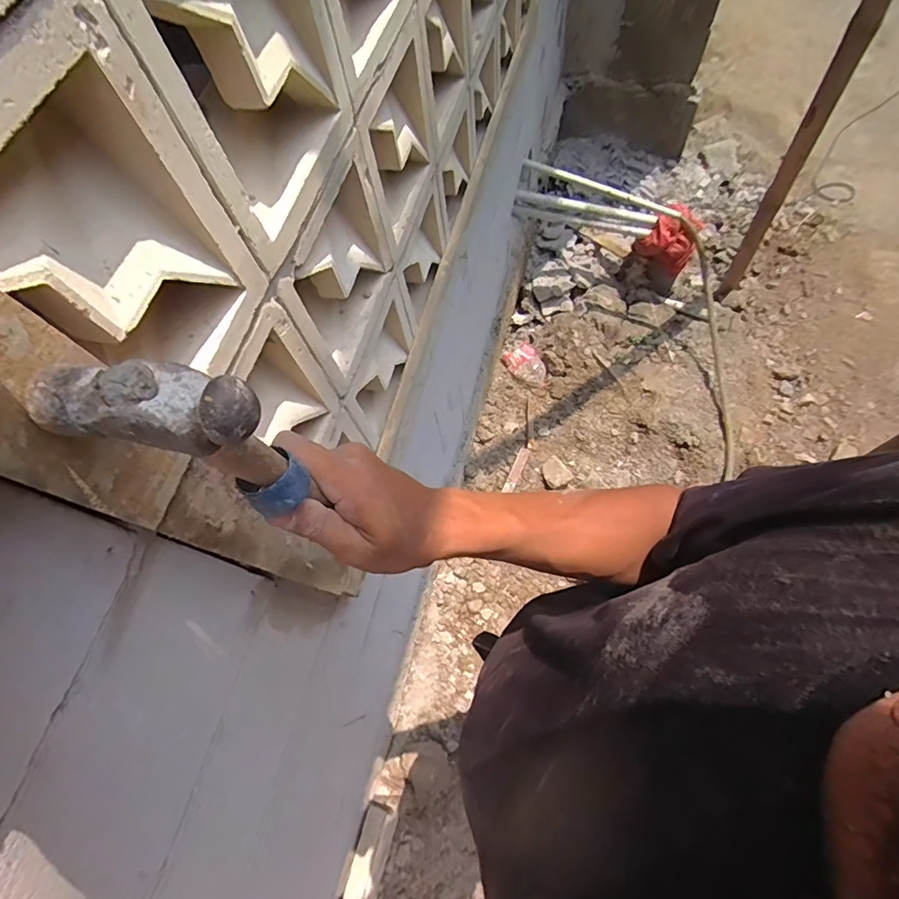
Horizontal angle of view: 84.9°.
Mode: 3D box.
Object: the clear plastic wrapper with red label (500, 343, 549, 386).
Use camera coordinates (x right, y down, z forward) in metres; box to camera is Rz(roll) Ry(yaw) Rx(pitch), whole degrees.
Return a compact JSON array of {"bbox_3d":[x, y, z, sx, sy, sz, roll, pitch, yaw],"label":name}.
[{"bbox_3d":[0.272,-0.291,1.701,0.111,0.030,0.165,-35,68,-10],"label":"clear plastic wrapper with red label"}]

